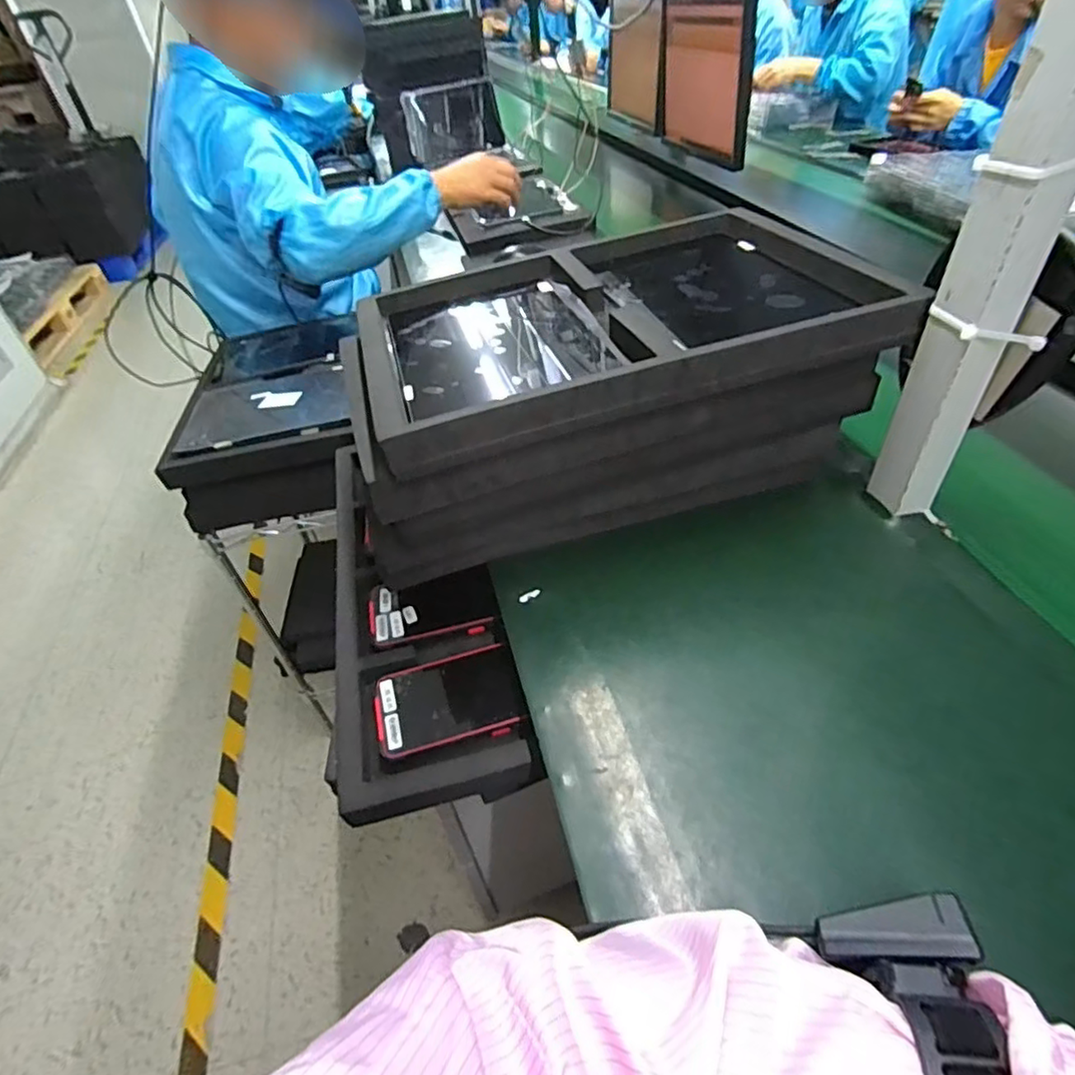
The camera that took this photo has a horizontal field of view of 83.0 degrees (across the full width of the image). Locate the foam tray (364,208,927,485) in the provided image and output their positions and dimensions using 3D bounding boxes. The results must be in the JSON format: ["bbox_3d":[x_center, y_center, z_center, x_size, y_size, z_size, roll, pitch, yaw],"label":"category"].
[{"bbox_3d":[0.062,-0.205,0.548,0.421,0.050,0.298,-14,44,-9],"label":"foam tray"}]

